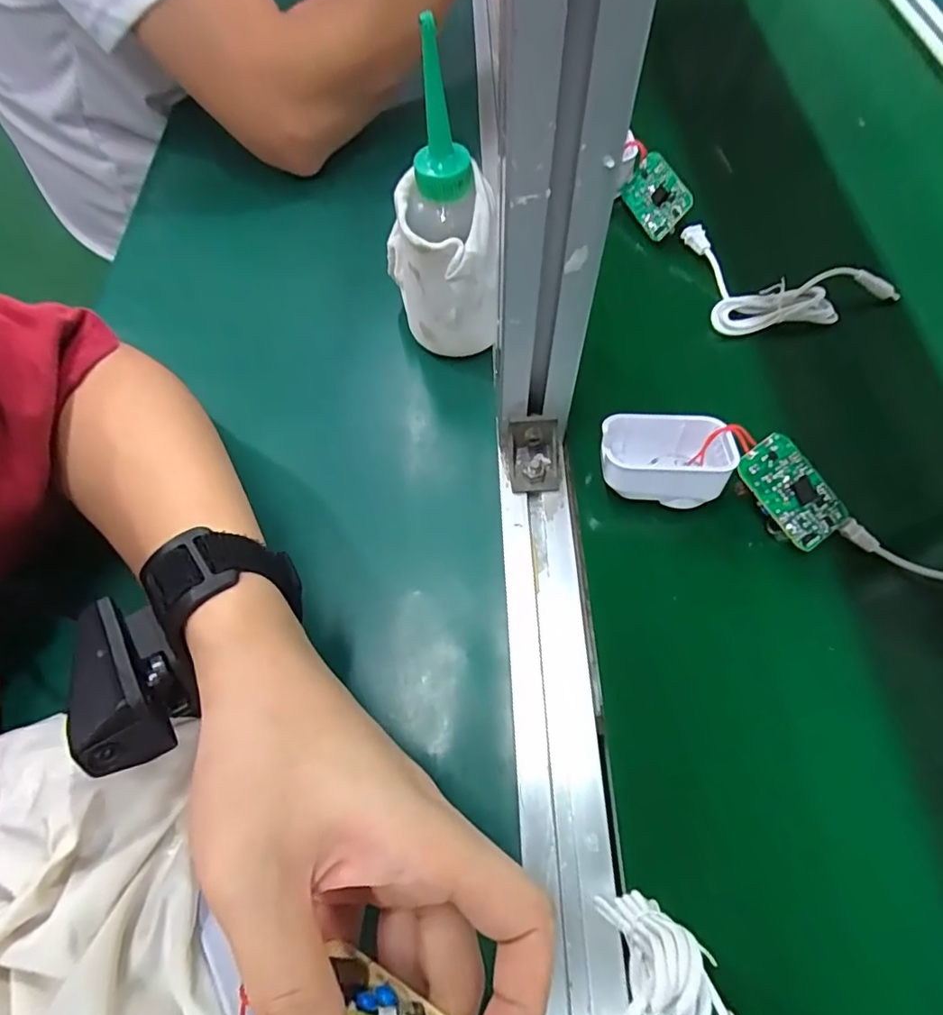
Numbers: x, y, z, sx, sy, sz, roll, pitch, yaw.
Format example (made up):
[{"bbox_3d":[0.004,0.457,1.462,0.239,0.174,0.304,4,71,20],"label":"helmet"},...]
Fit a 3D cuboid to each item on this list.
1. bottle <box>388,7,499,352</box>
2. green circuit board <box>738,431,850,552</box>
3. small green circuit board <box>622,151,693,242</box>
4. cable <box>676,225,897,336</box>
[{"bbox_3d":[-0.018,-0.155,0.319,0.057,0.161,0.060,-13,63,-6],"label":"bottle"},{"bbox_3d":[0.177,-0.008,0.308,0.039,0.012,0.061,-37,83,-11],"label":"green circuit board"},{"bbox_3d":[0.142,-0.240,0.425,0.007,0.041,0.058,-5,59,-39],"label":"small green circuit board"},{"bbox_3d":[0.231,-0.165,0.405,0.135,0.034,0.090,-3,62,-1],"label":"cable"}]

